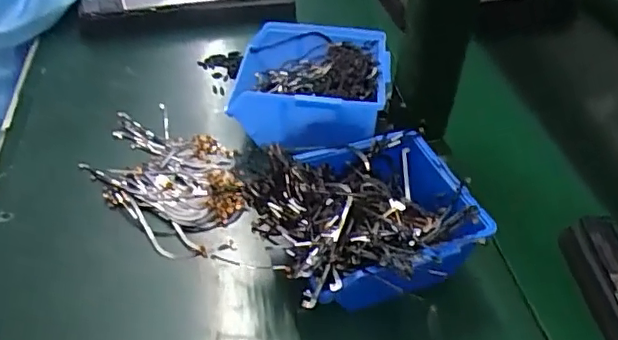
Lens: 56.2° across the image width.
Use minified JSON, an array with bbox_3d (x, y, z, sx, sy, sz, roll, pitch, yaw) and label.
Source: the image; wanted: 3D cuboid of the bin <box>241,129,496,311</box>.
[{"bbox_3d":[0.038,0.041,0.402,0.146,0.073,0.129,-12,43,-16],"label":"bin"}]

